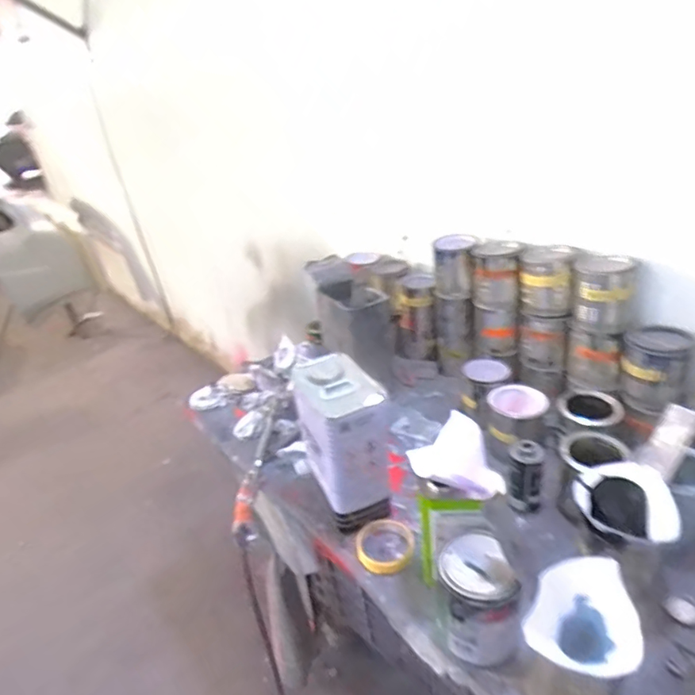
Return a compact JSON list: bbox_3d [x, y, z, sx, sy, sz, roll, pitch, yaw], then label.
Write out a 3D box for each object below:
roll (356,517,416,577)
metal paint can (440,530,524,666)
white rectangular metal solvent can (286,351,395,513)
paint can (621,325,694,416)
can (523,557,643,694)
[{"bbox_3d":[0.060,0.315,0.804,0.091,0.027,0.102,-10,29,-6],"label":"roll"},{"bbox_3d":[0.162,0.324,0.639,0.090,0.149,0.101,-6,29,0],"label":"metal paint can"},{"bbox_3d":[-0.007,0.151,0.839,0.117,0.223,0.161,-15,30,-16],"label":"white rectangular metal solvent can"},{"bbox_3d":[0.533,0.037,0.865,0.094,0.126,0.094,-5,29,3],"label":"paint can"},{"bbox_3d":[0.265,0.340,0.565,0.107,0.145,0.135,14,35,32],"label":"can"}]

